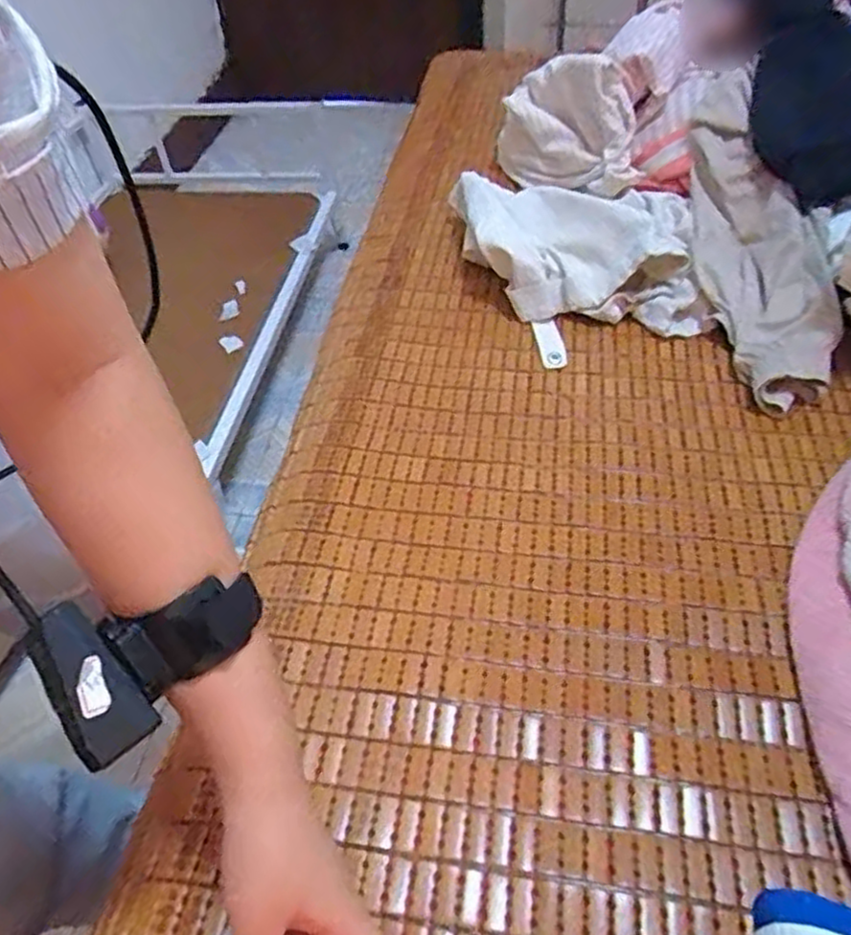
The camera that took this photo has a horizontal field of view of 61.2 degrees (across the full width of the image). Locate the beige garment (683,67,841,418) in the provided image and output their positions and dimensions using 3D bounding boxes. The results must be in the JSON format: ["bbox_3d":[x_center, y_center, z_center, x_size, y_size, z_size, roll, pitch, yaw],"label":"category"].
[{"bbox_3d":[0.346,-0.253,0.753,0.125,0.080,0.432,0,62,1],"label":"beige garment"}]

